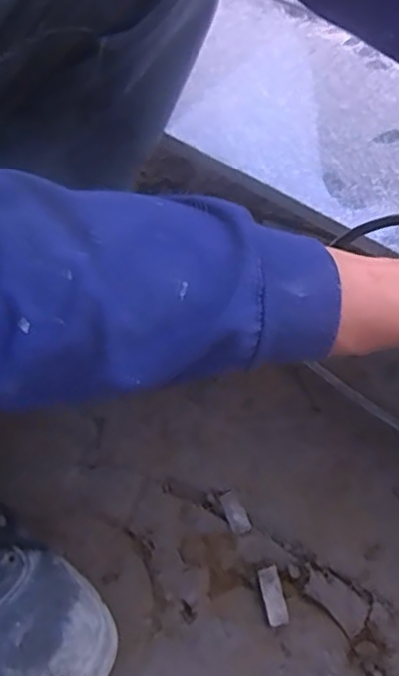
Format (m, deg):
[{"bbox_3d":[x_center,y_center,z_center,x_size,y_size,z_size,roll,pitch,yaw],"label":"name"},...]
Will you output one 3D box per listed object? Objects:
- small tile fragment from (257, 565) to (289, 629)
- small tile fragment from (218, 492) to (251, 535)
[{"bbox_3d":[0.063,0.218,0.534,0.018,0.011,0.046,-12,61,-3],"label":"small tile fragment"},{"bbox_3d":[0.032,0.158,0.573,0.017,0.004,0.039,-21,62,-8],"label":"small tile fragment"}]

